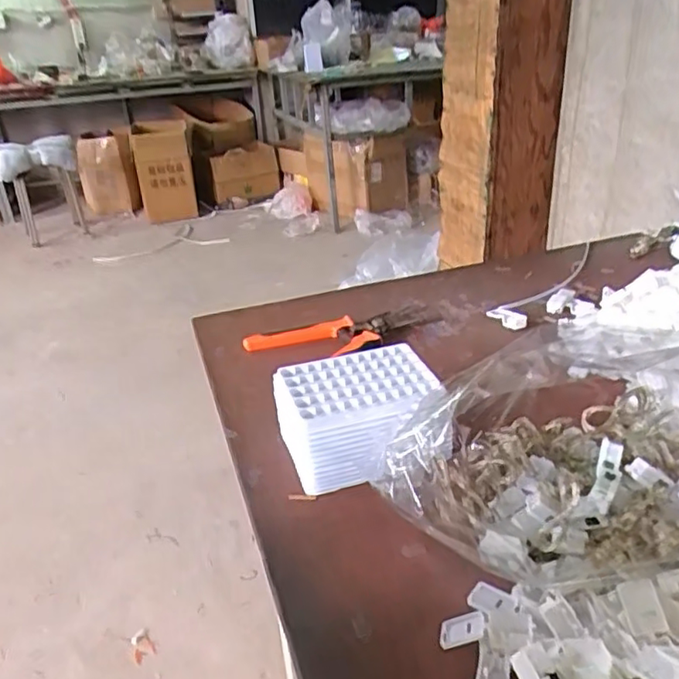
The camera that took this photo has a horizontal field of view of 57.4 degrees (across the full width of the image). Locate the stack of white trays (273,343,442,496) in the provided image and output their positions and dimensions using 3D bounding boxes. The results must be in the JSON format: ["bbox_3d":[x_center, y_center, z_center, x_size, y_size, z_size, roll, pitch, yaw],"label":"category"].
[{"bbox_3d":[0.018,0.068,0.529,0.133,0.072,0.105,-10,28,-12],"label":"stack of white trays"}]

